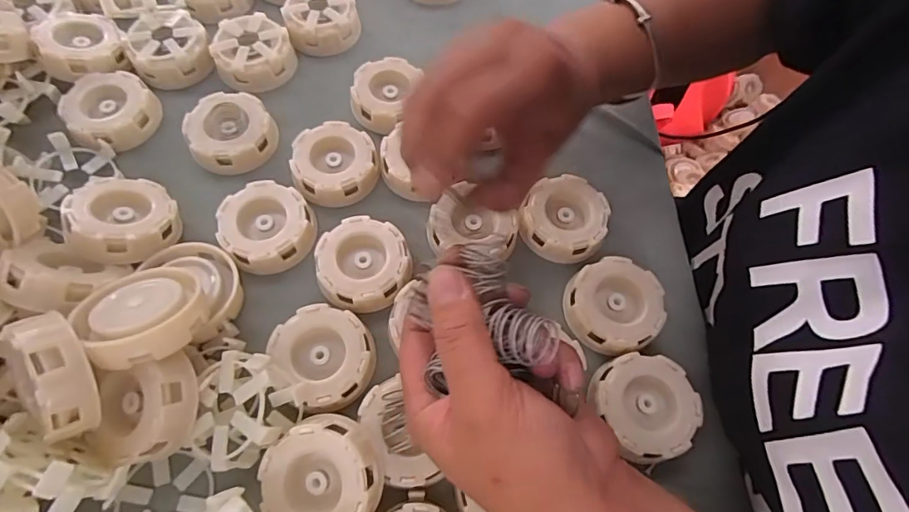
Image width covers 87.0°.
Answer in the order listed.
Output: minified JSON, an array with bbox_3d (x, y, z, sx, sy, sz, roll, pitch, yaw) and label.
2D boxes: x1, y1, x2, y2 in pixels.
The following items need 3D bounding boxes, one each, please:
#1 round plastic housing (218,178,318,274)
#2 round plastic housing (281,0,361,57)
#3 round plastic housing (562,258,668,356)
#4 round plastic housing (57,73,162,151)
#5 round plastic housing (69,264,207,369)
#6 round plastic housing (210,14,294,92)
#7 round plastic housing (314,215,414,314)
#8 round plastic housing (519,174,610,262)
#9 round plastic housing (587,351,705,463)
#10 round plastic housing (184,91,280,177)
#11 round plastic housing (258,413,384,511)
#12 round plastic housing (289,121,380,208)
[{"bbox_3d":[-0.128,-0.020,0.326,0.058,0.021,0.059,1,65,-3],"label":"round plastic housing"},{"bbox_3d":[-0.114,-0.205,0.414,0.060,0.027,0.060,1,65,-3],"label":"round plastic housing"},{"bbox_3d":[0.105,0.034,0.320,0.060,0.025,0.059,1,65,-3],"label":"round plastic housing"},{"bbox_3d":[-0.260,-0.111,0.363,0.060,0.022,0.057,1,65,-3],"label":"round plastic housing"},{"bbox_3d":[-0.168,0.031,0.260,0.058,0.020,0.058,-24,40,-28],"label":"round plastic housing"},{"bbox_3d":[-0.163,-0.165,0.390,0.060,0.028,0.055,1,65,-3],"label":"round plastic housing"},{"bbox_3d":[-0.061,0.006,0.322,0.059,0.020,0.060,1,65,-3],"label":"round plastic housing"},{"bbox_3d":[0.079,-0.025,0.345,0.057,0.024,0.062,1,65,-3],"label":"round plastic housing"},{"bbox_3d":[0.115,0.092,0.295,0.058,0.025,0.059,1,65,-3],"label":"round plastic housing"},{"bbox_3d":[-0.168,-0.094,0.357,0.060,0.027,0.057,1,65,-3],"label":"round plastic housing"},{"bbox_3d":[-0.070,0.118,0.253,0.061,0.019,0.061,-1,76,4],"label":"round plastic housing"},{"bbox_3d":[-0.088,-0.068,0.353,0.060,0.022,0.058,1,65,-3],"label":"round plastic housing"}]

